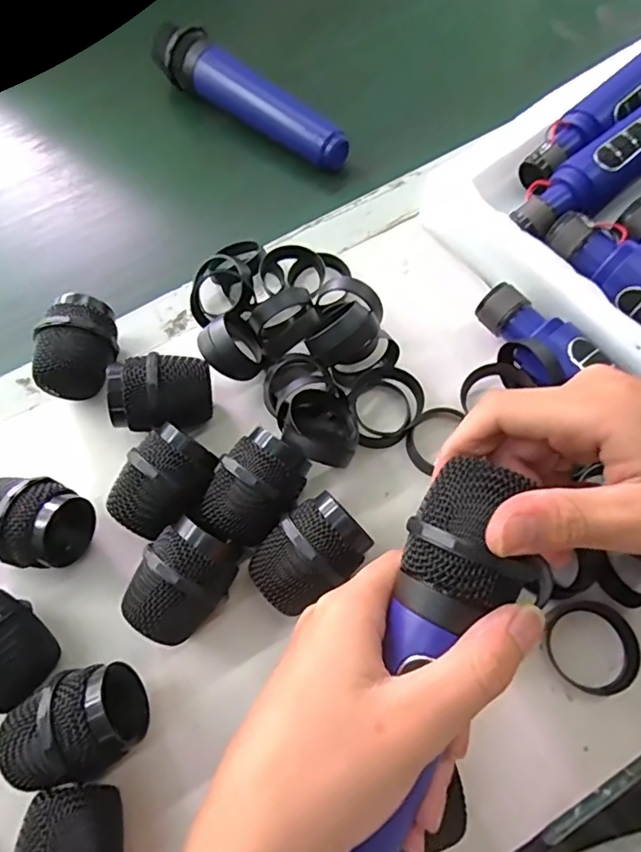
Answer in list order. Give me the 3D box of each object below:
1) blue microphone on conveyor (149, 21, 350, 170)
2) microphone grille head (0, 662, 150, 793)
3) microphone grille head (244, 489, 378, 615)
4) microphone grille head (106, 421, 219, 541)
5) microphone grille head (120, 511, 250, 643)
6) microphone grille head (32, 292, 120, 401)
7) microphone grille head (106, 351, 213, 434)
[{"bbox_3d":[-0.057,-0.270,0.459,0.196,0.053,0.041,36,72,17],"label":"blue microphone on conveyor"},{"bbox_3d":[-0.117,0.145,0.265,0.061,0.048,0.045,-23,66,-8],"label":"microphone grille head"},{"bbox_3d":[-0.006,0.071,0.292,0.057,0.049,0.041,-42,70,-15],"label":"microphone grille head"},{"bbox_3d":[-0.086,0.034,0.307,0.044,0.039,0.056,28,70,14],"label":"microphone grille head"},{"bbox_3d":[-0.071,0.084,0.289,0.045,0.048,0.058,27,69,14],"label":"microphone grille head"},{"bbox_3d":[-0.152,-0.049,0.350,0.043,0.046,0.063,-5,65,1],"label":"microphone grille head"},{"bbox_3d":[-0.095,-0.017,0.333,0.054,0.048,0.043,-6,65,0],"label":"microphone grille head"}]

